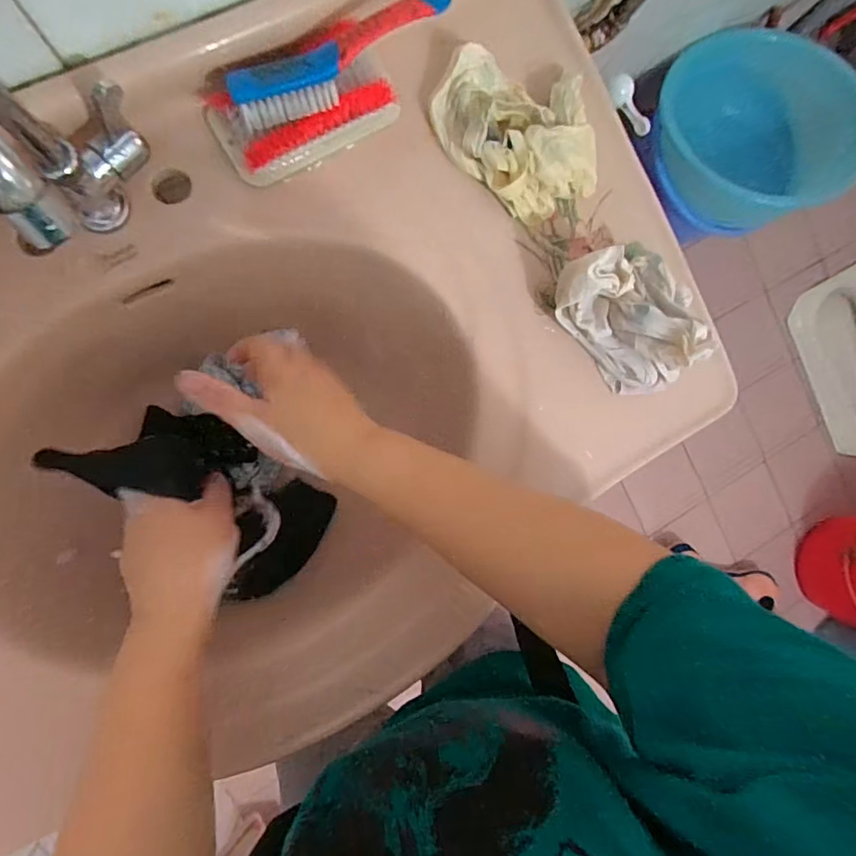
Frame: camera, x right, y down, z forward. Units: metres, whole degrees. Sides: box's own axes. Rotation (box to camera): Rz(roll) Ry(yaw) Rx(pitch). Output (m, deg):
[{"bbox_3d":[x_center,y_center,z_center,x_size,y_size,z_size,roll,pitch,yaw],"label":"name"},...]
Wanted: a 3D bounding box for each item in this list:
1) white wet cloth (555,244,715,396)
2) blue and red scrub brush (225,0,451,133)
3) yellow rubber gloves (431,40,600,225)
[{"bbox_3d":[0.158,-0.081,0.412,0.097,0.065,0.115,-14,95,-11],"label":"white wet cloth"},{"bbox_3d":[-0.059,-0.250,0.349,0.151,0.030,0.036,-27,95,8],"label":"blue and red scrub brush"},{"bbox_3d":[0.071,-0.229,0.409,0.134,0.037,0.117,5,91,-12],"label":"yellow rubber gloves"}]

